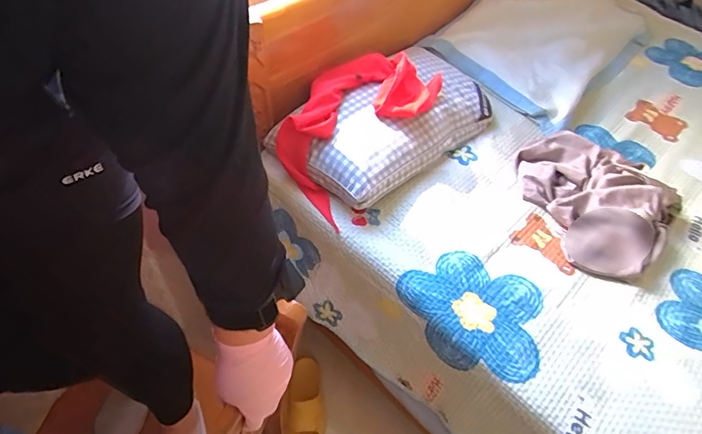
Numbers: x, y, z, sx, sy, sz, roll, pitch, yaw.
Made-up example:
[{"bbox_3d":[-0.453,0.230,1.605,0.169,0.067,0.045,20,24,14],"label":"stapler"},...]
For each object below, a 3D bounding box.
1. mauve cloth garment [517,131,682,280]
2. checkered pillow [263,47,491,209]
[{"bbox_3d":[0.513,-0.053,0.957,0.251,0.064,0.374,-9,52,-11],"label":"mauve cloth garment"},{"bbox_3d":[0.107,-0.211,1.055,0.262,0.140,0.529,34,57,22],"label":"checkered pillow"}]

